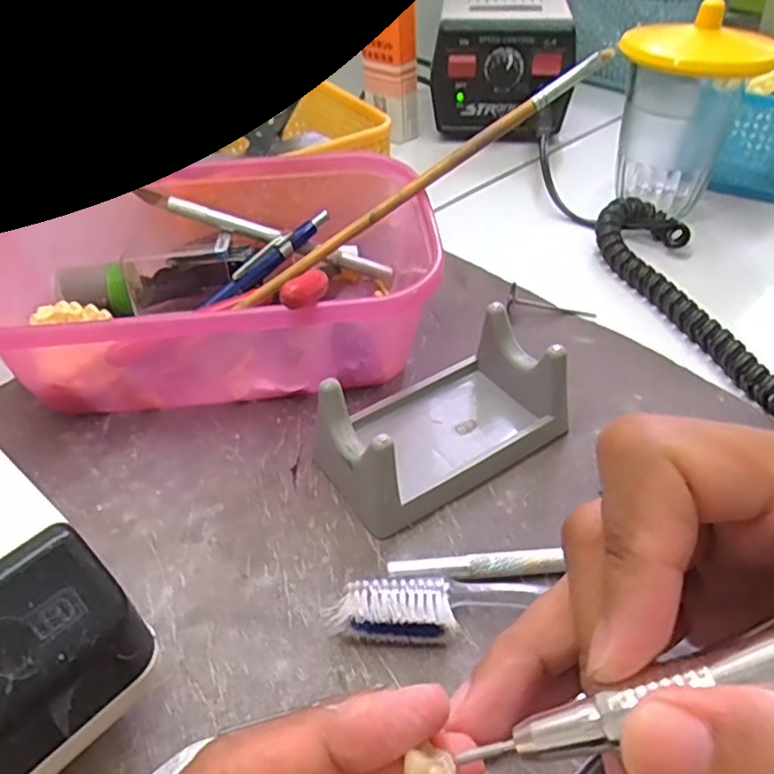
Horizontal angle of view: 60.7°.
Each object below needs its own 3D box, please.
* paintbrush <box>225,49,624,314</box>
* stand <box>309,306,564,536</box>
[{"bbox_3d":[0.017,-0.092,0.295,0.200,0.007,0.008,-34,47,0],"label":"paintbrush"},{"bbox_3d":[0.020,0.009,0.264,0.096,0.039,0.057,-24,47,-23],"label":"stand"}]

